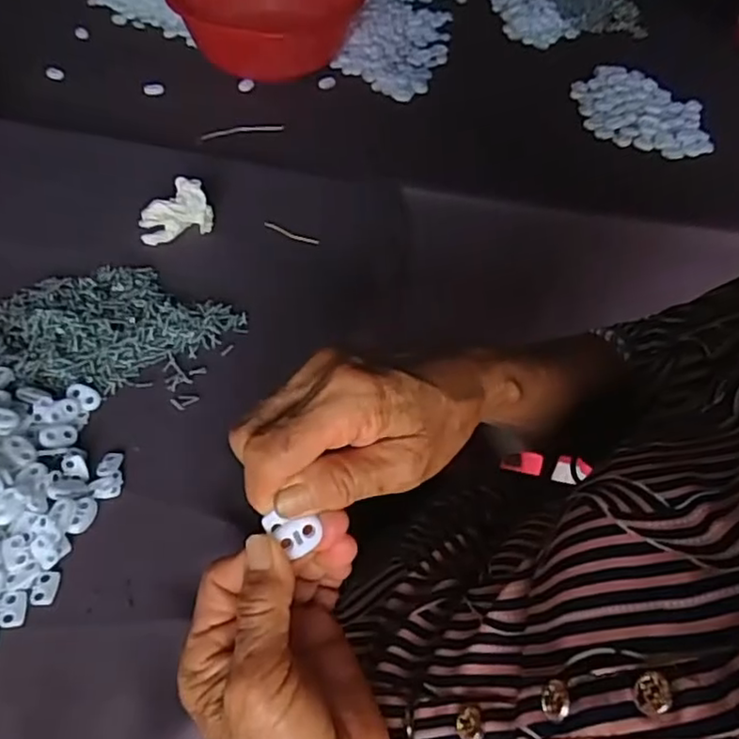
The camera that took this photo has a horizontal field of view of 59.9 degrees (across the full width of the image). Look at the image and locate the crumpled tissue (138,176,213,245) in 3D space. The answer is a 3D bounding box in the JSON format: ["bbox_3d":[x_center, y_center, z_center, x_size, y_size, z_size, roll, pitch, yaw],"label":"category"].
[{"bbox_3d":[-0.169,-0.137,0.553,0.060,0.042,0.027,-19,51,-21],"label":"crumpled tissue"}]

